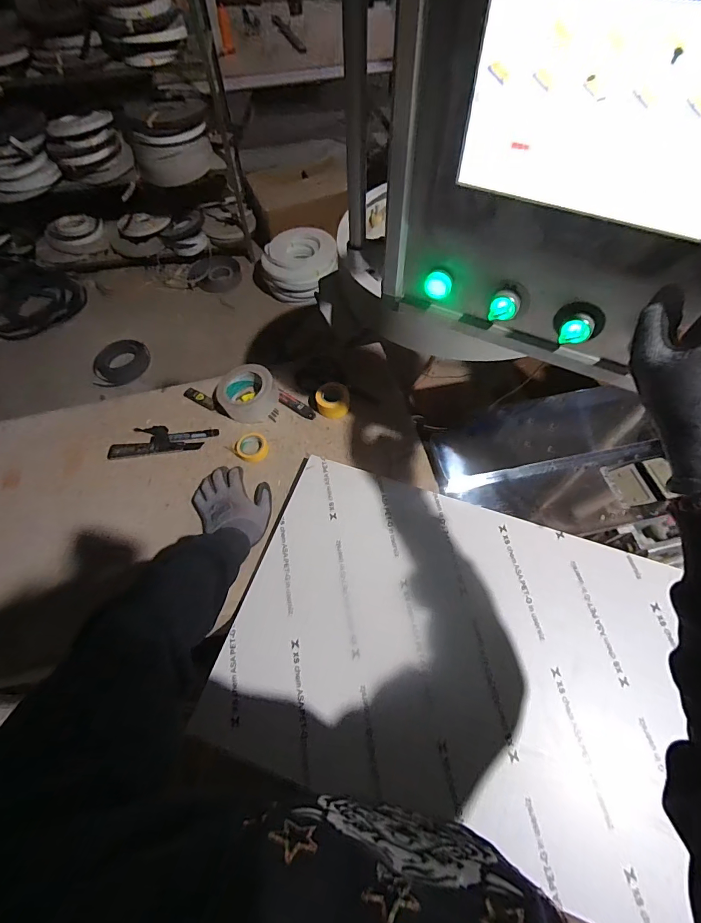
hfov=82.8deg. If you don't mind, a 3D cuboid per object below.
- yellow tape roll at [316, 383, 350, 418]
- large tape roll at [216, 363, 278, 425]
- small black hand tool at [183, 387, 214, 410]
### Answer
[{"bbox_3d":[-0.035,-0.122,0.796,0.065,0.044,0.064,1,58,-1],"label":"yellow tape roll"},{"bbox_3d":[-0.207,-0.144,0.798,0.112,0.061,0.131,-23,62,-15],"label":"large tape roll"},{"bbox_3d":[-0.316,-0.133,0.835,0.084,0.011,0.025,26,61,14],"label":"small black hand tool"}]

